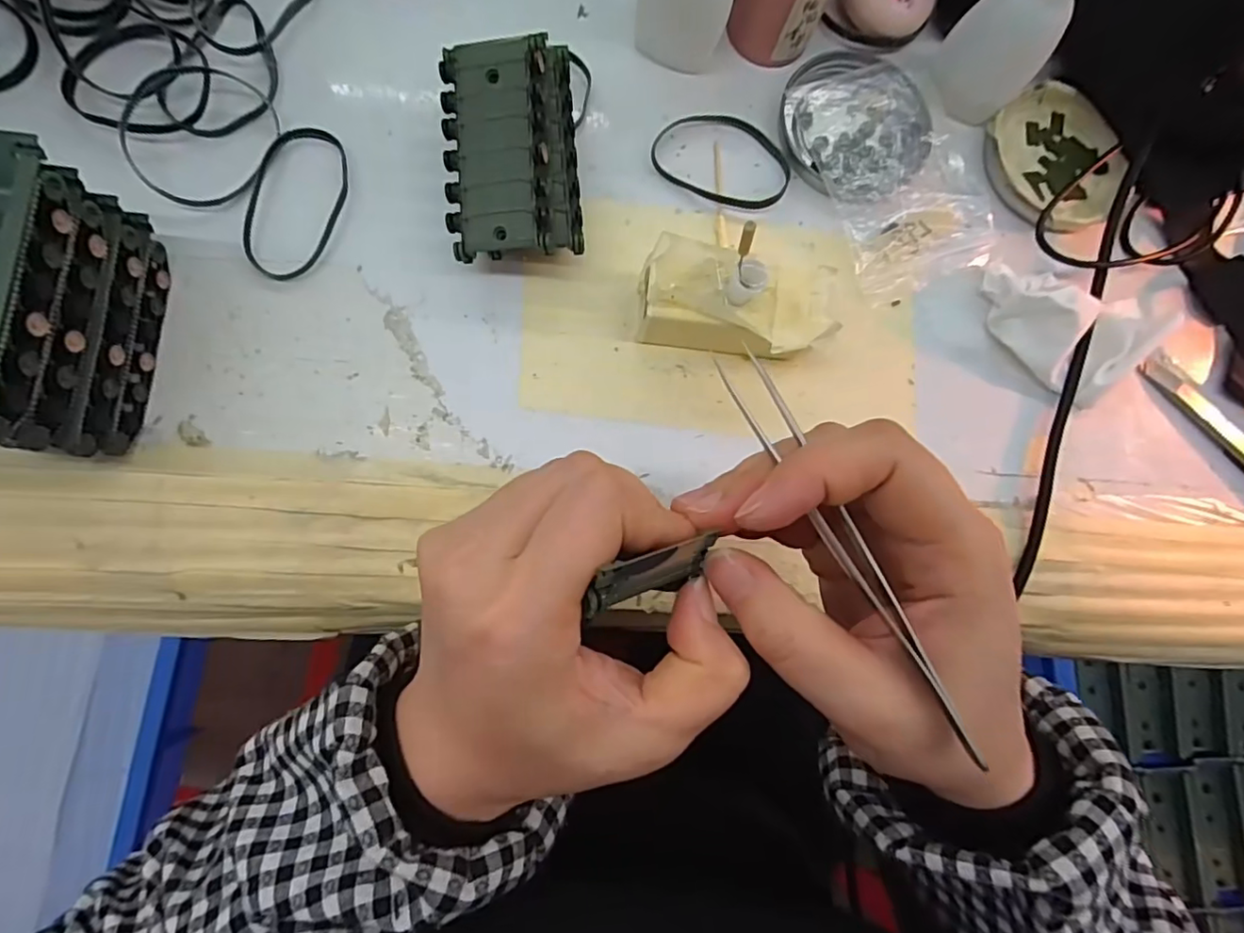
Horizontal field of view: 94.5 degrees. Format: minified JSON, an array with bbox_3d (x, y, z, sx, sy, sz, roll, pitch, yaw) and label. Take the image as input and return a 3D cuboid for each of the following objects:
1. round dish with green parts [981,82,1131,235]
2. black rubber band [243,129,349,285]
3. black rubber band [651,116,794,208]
[{"bbox_3d":[0.230,-0.163,0.308,0.075,0.016,0.079,1,83,-6],"label":"round dish with green parts"},{"bbox_3d":[-0.147,-0.121,0.261,0.038,0.006,0.072,5,83,-6],"label":"black rubber band"},{"bbox_3d":[0.051,-0.155,0.290,0.070,0.004,0.047,25,81,-3],"label":"black rubber band"}]

